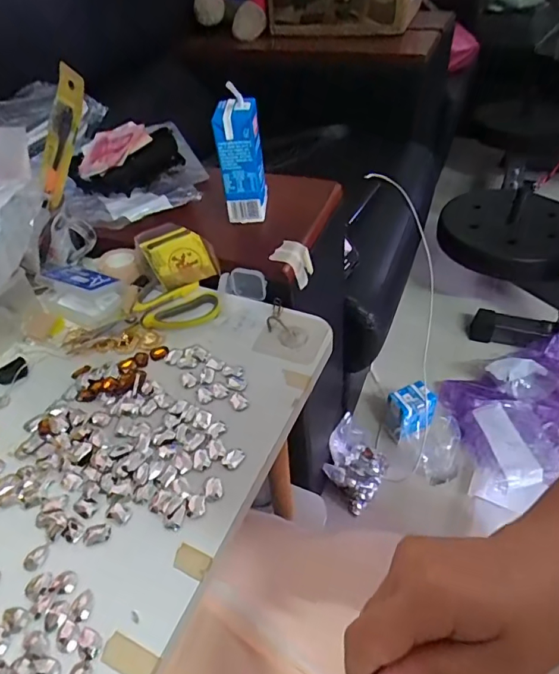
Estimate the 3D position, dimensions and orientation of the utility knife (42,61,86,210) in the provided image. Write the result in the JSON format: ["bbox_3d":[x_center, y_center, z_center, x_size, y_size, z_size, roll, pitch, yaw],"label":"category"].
[{"bbox_3d":[-0.204,-0.182,0.439,0.025,0.133,0.014,14,39,-23],"label":"utility knife"}]

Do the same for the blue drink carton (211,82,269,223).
[{"bbox_3d":[-0.038,-0.181,0.479,0.044,0.125,0.035,-4,44,1],"label":"blue drink carton"}]

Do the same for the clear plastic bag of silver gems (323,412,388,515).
[{"bbox_3d":[0.138,0.228,0.850,0.097,0.112,0.115,23,51,26],"label":"clear plastic bag of silver gems"}]

